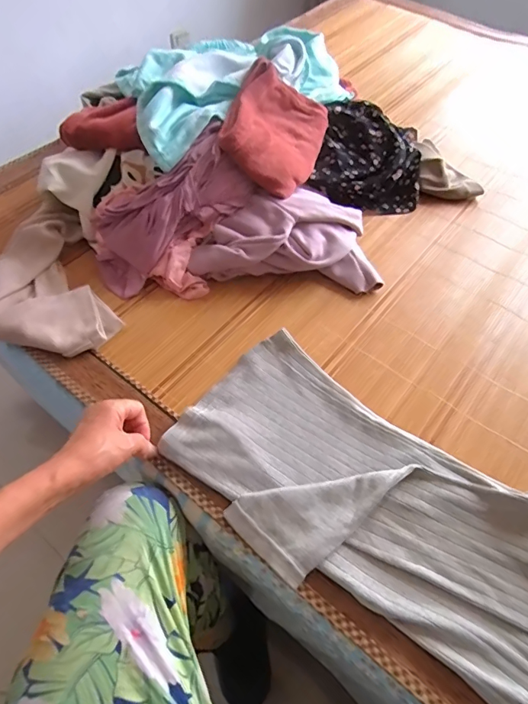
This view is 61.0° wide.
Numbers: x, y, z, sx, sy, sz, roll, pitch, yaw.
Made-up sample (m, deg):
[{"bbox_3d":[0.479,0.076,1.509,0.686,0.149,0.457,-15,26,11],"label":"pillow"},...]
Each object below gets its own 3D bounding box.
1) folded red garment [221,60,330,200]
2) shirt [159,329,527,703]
[{"bbox_3d":[0.023,-0.373,0.757,0.166,0.041,0.243,35,55,-25],"label":"folded red garment"},{"bbox_3d":[0.176,0.163,0.495,0.567,0.050,0.321,21,57,16],"label":"shirt"}]

